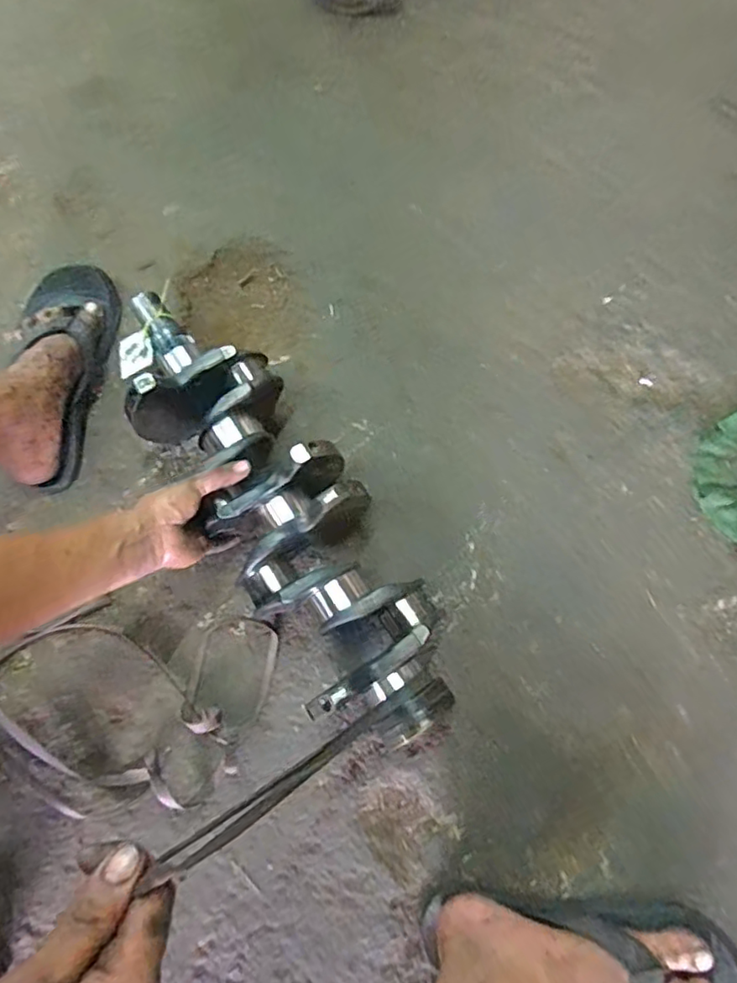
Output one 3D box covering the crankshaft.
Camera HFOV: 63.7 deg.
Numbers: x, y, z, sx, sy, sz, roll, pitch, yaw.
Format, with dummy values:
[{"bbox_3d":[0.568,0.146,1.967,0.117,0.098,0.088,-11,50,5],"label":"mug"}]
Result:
[{"bbox_3d":[-0.093,0.016,0.608,0.148,0.112,0.495,-34,77,-9],"label":"crankshaft"}]

